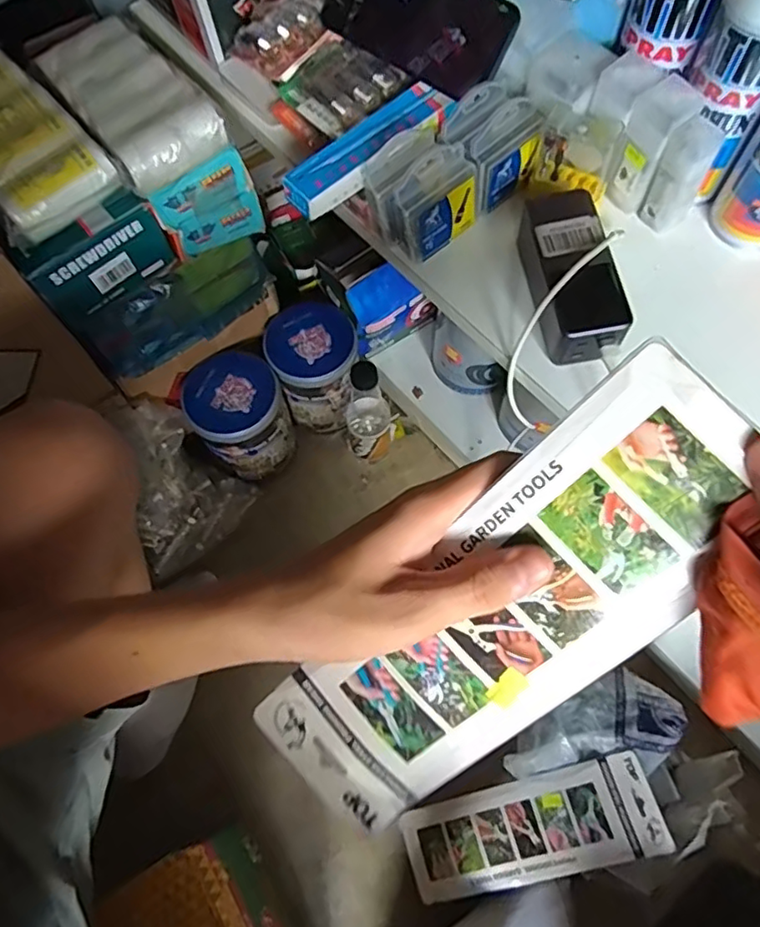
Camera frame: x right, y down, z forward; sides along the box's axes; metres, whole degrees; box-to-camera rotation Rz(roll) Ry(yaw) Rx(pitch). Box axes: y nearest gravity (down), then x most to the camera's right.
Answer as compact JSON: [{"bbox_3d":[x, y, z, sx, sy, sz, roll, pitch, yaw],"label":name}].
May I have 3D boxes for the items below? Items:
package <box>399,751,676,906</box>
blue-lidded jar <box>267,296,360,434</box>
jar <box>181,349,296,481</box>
[{"bbox_3d":[0.149,0.377,0.607,0.263,0.011,0.085,-26,67,17],"label":"package"},{"bbox_3d":[-0.084,-0.125,0.792,0.105,0.144,0.119,-13,68,-4],"label":"blue-lidded jar"},{"bbox_3d":[-0.177,-0.060,0.764,0.108,0.128,0.115,-1,67,1],"label":"jar"}]

